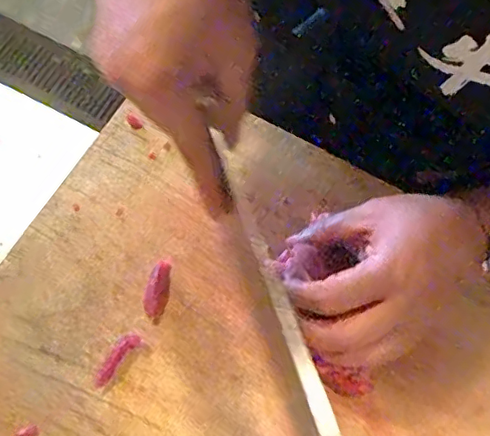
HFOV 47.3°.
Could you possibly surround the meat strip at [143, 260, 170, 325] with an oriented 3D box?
[{"bbox_3d":[-0.059,0.049,0.378,0.016,0.004,0.042,12,71,4],"label":"meat strip"}]

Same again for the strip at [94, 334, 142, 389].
[{"bbox_3d":[-0.084,0.091,0.359,0.012,0.004,0.039,37,74,12],"label":"strip"}]

